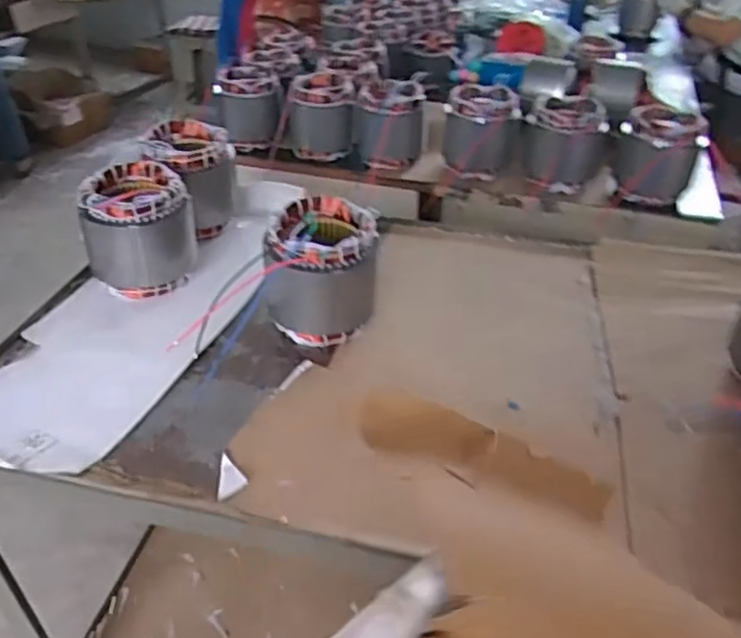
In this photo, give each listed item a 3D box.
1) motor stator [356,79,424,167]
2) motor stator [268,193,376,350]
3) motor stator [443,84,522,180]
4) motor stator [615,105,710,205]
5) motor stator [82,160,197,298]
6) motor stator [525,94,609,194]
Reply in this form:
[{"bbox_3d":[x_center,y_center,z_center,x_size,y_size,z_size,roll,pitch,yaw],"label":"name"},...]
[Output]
[{"bbox_3d":[0.046,-0.458,1.502,0.151,0.150,0.162,-3,37,-5],"label":"motor stator"},{"bbox_3d":[-0.069,-0.066,0.906,0.150,0.175,0.132,-5,37,-8],"label":"motor stator"},{"bbox_3d":[0.249,-0.426,1.471,0.164,0.160,0.146,7,37,8],"label":"motor stator"},{"bbox_3d":[0.589,-0.337,1.332,0.157,0.158,0.157,16,40,20],"label":"motor stator"},{"bbox_3d":[-0.347,-0.135,0.984,0.157,0.156,0.134,-12,39,-16],"label":"motor stator"},{"bbox_3d":[0.412,-0.375,1.377,0.156,0.158,0.170,10,38,12],"label":"motor stator"}]

